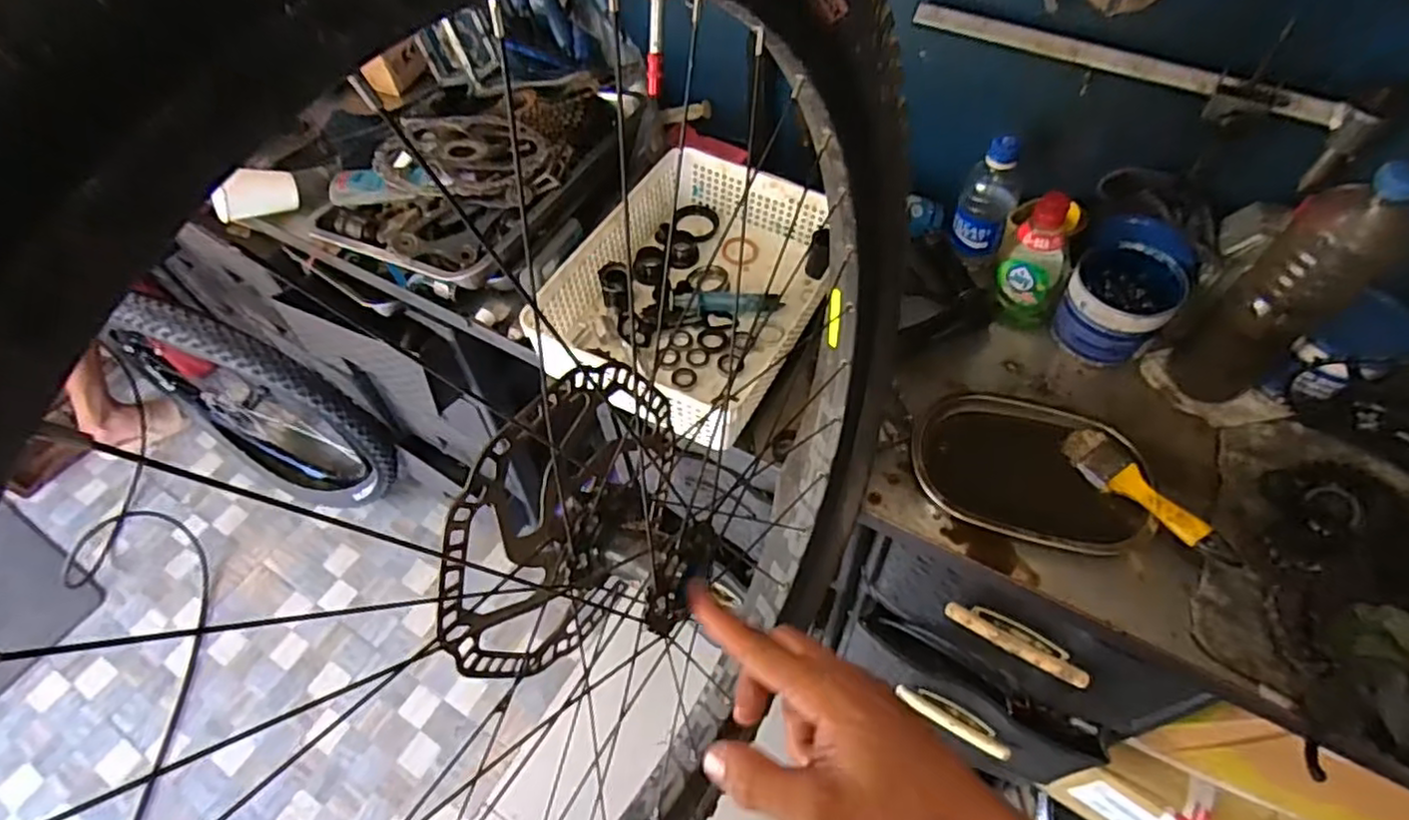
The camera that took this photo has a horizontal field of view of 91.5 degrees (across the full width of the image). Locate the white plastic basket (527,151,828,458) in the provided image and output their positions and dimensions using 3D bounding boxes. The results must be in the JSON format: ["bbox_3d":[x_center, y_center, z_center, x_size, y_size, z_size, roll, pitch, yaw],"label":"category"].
[{"bbox_3d":[-0.006,-0.136,0.755,0.240,0.084,0.325,23,60,19],"label":"white plastic basket"}]

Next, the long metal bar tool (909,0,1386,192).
[{"bbox_3d":[0.380,-0.294,0.637,0.387,0.080,0.044,25,60,21],"label":"long metal bar tool"}]

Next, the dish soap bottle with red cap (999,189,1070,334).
[{"bbox_3d":[0.360,-0.161,0.742,0.068,0.171,0.058,22,59,19],"label":"dish soap bottle with red cap"}]

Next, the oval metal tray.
[{"bbox_3d":[0.310,0.062,0.660,0.215,0.044,0.144,10,56,11],"label":"oval metal tray"}]

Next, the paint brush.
[{"bbox_3d":[0.401,0.080,0.628,0.042,0.015,0.164,-42,48,11],"label":"paint brush"}]

